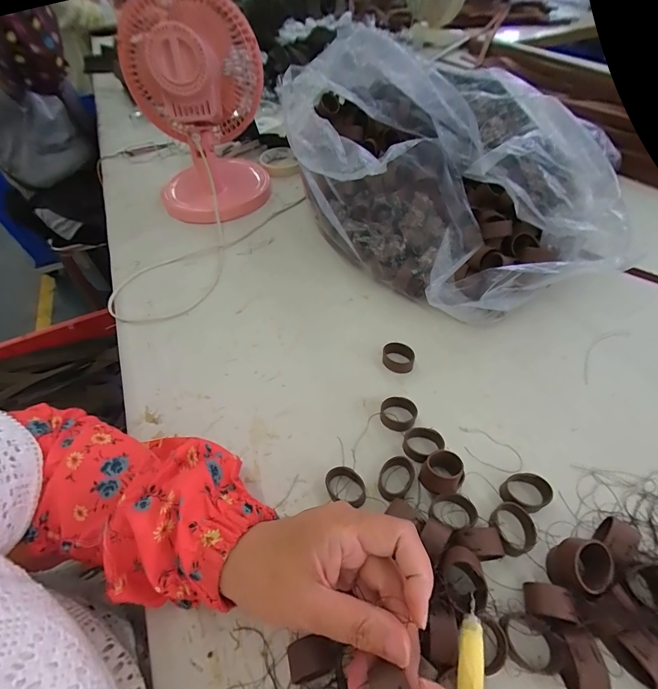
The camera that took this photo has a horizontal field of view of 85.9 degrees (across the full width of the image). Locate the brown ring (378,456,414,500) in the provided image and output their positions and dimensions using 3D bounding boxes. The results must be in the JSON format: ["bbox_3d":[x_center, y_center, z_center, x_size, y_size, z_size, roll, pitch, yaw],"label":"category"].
[{"bbox_3d":[0.058,0.118,0.310,0.027,0.015,0.037,28,59,26],"label":"brown ring"}]

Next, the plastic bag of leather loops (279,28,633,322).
[{"bbox_3d":[0.150,-0.215,0.441,0.317,0.227,0.393,-36,56,-22],"label":"plastic bag of leather loops"}]

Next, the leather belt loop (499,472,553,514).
[{"bbox_3d":[0.165,0.123,0.297,0.033,0.018,0.028,27,58,25],"label":"leather belt loop"}]

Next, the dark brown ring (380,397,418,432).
[{"bbox_3d":[0.068,0.069,0.349,0.035,0.018,0.029,9,52,13],"label":"dark brown ring"}]

